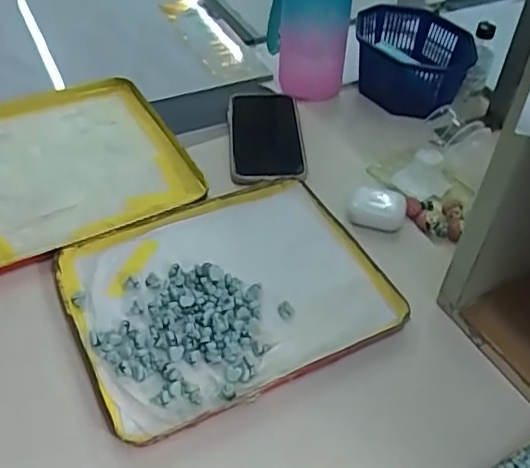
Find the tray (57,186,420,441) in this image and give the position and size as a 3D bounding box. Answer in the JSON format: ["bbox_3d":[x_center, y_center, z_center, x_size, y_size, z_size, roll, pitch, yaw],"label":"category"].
[{"bbox_3d":[-0.032,0.042,0.503,0.248,0.012,0.203,-20,49,-21],"label":"tray"}]

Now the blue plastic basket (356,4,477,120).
[{"bbox_3d":[0.181,-0.227,0.751,0.129,0.065,0.185,8,45,5],"label":"blue plastic basket"}]

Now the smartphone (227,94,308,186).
[{"bbox_3d":[0.002,-0.113,0.651,0.081,0.015,0.170,-2,45,-4],"label":"smartphone"}]

